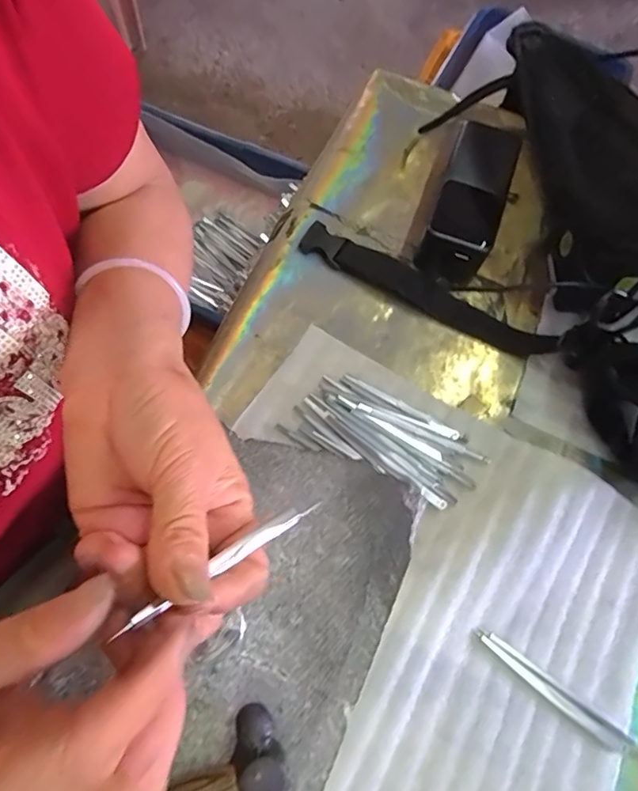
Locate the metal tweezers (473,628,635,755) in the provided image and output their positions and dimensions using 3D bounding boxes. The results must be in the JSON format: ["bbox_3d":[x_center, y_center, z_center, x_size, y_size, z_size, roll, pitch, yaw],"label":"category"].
[{"bbox_3d":[0.147,0.186,0.309,0.107,0.004,0.013,36,71,10],"label":"metal tweezers"}]

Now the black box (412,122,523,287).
[{"bbox_3d":[0.124,-0.159,0.413,0.053,0.052,0.138,19,69,4],"label":"black box"}]

